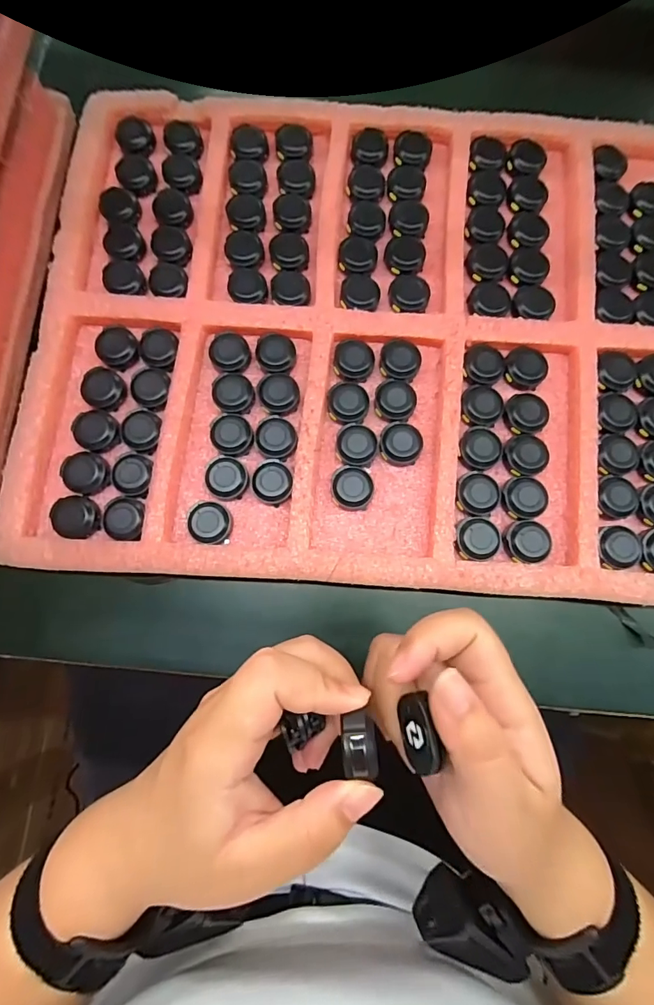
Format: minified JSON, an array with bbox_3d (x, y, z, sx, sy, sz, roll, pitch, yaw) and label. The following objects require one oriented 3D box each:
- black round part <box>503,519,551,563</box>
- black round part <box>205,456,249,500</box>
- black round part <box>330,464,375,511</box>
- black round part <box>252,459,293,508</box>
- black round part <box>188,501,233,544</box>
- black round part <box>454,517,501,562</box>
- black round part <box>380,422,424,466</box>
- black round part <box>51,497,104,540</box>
[{"bbox_3d":[0.136,0.027,0.306,0.029,0.014,0.028,0,80,-1],"label":"black round part"},{"bbox_3d":[-0.069,-0.018,0.313,0.027,0.014,0.029,0,80,-1],"label":"black round part"},{"bbox_3d":[0.018,-0.010,0.314,0.029,0.012,0.030,0,80,-1],"label":"black round part"},{"bbox_3d":[-0.038,-0.014,0.313,0.027,0.012,0.029,0,80,-1],"label":"black round part"},{"bbox_3d":[-0.079,0.014,0.307,0.026,0.013,0.029,0,80,-1],"label":"black round part"},{"bbox_3d":[0.101,0.025,0.304,0.029,0.008,0.029,0,80,-1],"label":"black round part"},{"bbox_3d":[0.052,-0.042,0.316,0.030,0.009,0.028,0,80,-1],"label":"black round part"},{"bbox_3d":[-0.171,0.010,0.307,0.029,0.012,0.028,0,80,-1],"label":"black round part"}]

